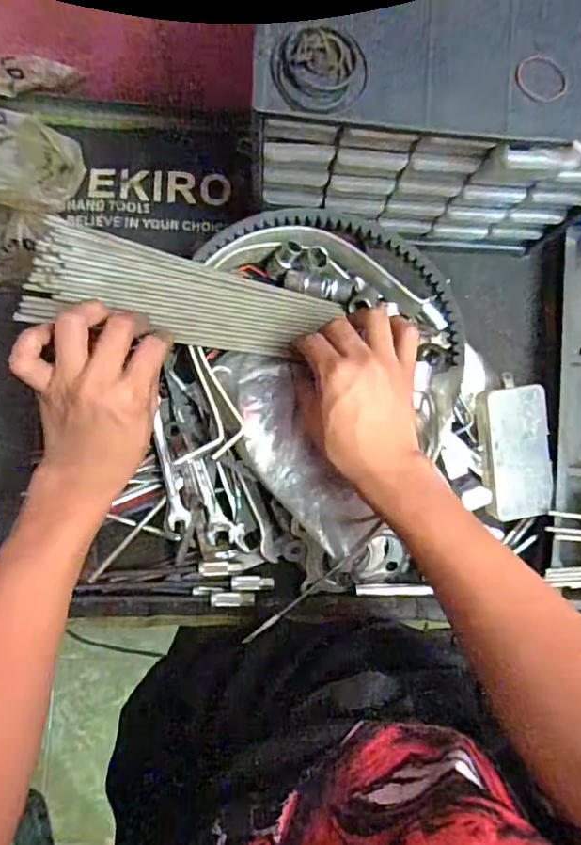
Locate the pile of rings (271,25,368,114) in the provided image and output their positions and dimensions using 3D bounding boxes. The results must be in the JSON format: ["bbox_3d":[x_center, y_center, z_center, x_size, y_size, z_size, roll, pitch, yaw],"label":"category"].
[{"bbox_3d":[0.020,-0.234,0.368,0.061,0.004,0.049,-14,105,-6],"label":"pile of rings"}]

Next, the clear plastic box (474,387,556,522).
[{"bbox_3d":[0.228,0.030,0.551,0.072,0.020,0.128,-8,87,-5],"label":"clear plastic box"}]

